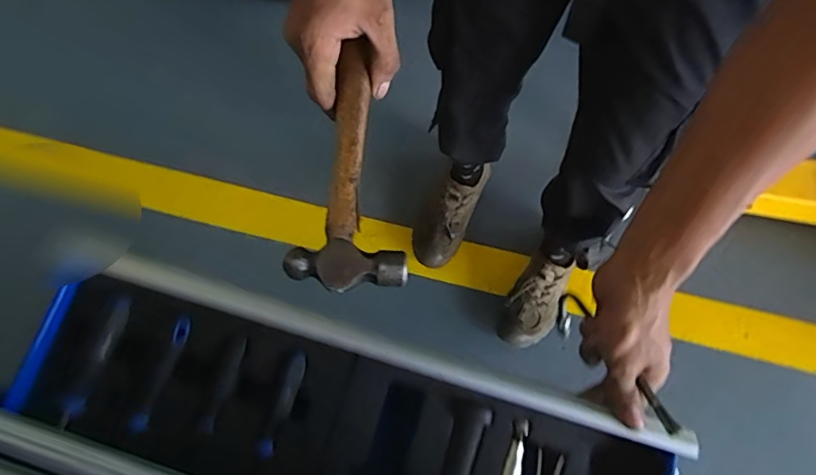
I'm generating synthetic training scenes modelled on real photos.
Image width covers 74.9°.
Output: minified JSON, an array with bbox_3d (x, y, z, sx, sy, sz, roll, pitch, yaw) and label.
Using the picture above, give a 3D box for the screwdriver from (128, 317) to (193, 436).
[{"bbox_3d":[-0.230,0.126,0.498,0.015,0.009,0.108,17,75,6],"label":"screwdriver"}]

